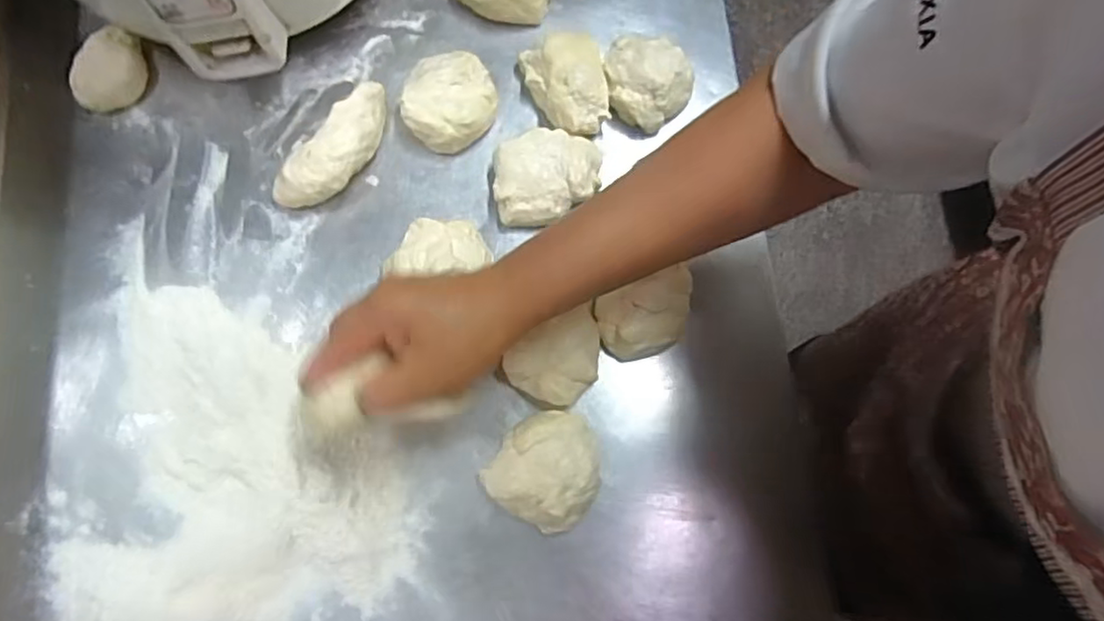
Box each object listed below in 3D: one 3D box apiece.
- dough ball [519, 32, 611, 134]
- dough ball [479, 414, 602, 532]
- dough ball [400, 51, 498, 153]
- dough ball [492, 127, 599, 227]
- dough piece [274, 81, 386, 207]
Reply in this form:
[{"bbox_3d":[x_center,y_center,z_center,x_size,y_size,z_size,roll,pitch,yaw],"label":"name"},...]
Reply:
[{"bbox_3d":[0.014,-0.181,0.521,0.062,0.039,0.083,-20,77,-6],"label":"dough ball"},{"bbox_3d":[-0.003,0.111,0.456,0.072,0.034,0.075,0,76,-1],"label":"dough ball"},{"bbox_3d":[-0.081,-0.165,0.516,0.071,0.034,0.068,0,76,-1],"label":"dough ball"},{"bbox_3d":[-0.003,-0.104,0.509,0.082,0.030,0.072,-4,76,-3],"label":"dough ball"},{"bbox_3d":[-0.165,-0.124,0.502,0.051,0.033,0.119,37,78,7],"label":"dough piece"}]

